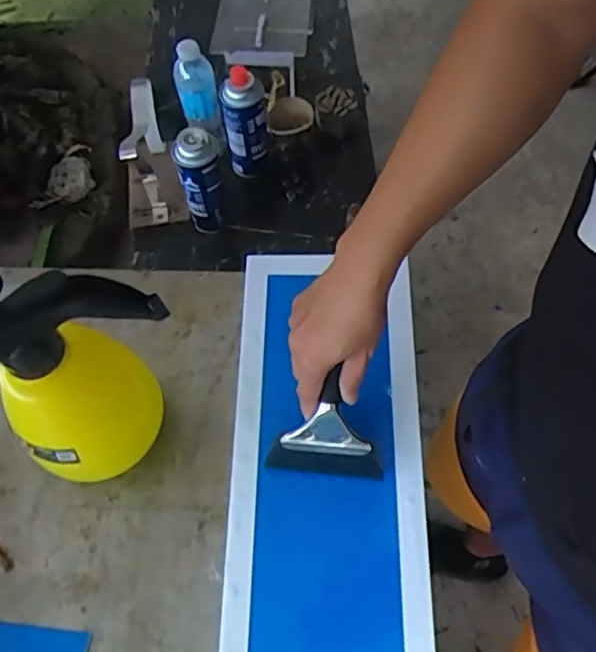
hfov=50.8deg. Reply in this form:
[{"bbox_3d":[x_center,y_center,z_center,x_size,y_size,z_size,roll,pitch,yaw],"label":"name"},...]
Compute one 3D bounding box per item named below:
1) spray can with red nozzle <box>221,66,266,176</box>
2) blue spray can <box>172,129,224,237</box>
[{"bbox_3d":[-0.083,-0.325,0.989,0.067,0.183,0.066,-1,63,1],"label":"spray can with red nozzle"},{"bbox_3d":[-0.143,-0.218,0.953,0.063,0.178,0.058,-1,63,1],"label":"blue spray can"}]

